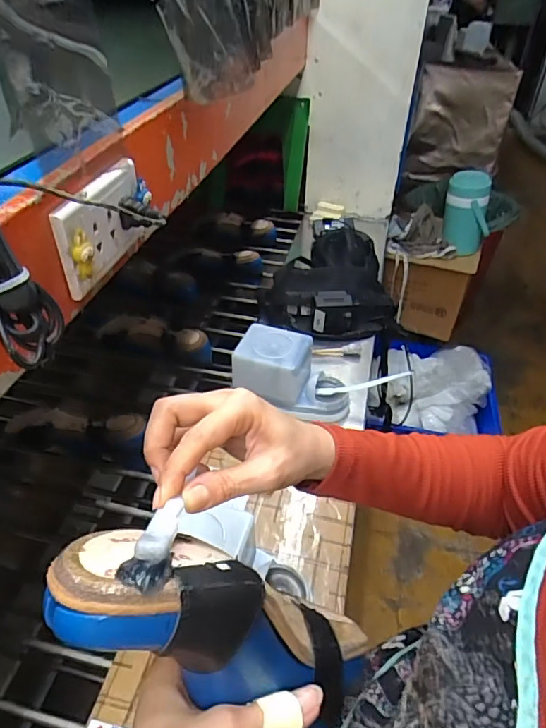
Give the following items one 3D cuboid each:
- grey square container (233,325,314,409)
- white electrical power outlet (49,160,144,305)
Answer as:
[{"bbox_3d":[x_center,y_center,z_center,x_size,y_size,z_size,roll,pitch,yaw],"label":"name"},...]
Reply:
[{"bbox_3d":[0.001,-0.002,0.810,0.113,0.081,0.097,12,42,12],"label":"grey square container"},{"bbox_3d":[-0.133,-0.112,0.391,0.022,0.069,0.117,6,41,6],"label":"white electrical power outlet"}]

